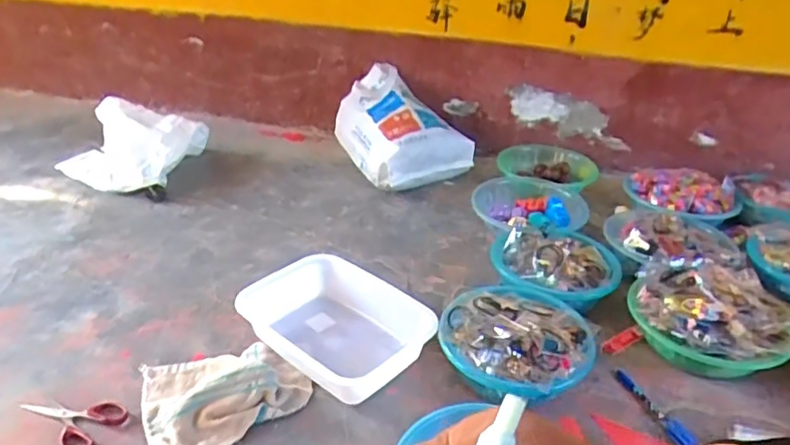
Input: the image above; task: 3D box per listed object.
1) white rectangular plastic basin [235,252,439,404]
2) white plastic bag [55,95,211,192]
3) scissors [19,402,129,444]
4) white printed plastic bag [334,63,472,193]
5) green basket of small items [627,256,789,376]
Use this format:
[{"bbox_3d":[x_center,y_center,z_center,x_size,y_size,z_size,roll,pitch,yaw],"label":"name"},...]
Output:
[{"bbox_3d":[-0.102,0.162,0.938,0.282,0.078,0.201,26,37,34],"label":"white rectangular plastic basin"},{"bbox_3d":[-0.692,-0.199,1.478,0.322,0.129,0.272,6,30,6],"label":"white plastic bag"},{"bbox_3d":[-0.450,0.266,0.791,0.150,0.015,0.084,12,31,15],"label":"scissors"},{"bbox_3d":[0.002,-0.254,1.552,0.263,0.215,0.356,-15,34,-28],"label":"white printed plastic bag"},{"bbox_3d":[0.509,0.156,0.950,0.237,0.117,0.226,21,35,28],"label":"green basket of small items"}]

